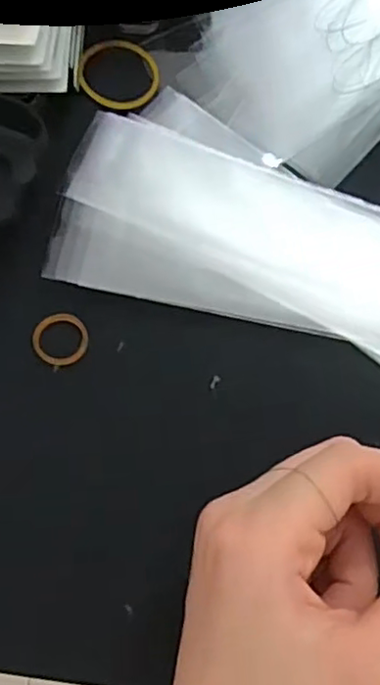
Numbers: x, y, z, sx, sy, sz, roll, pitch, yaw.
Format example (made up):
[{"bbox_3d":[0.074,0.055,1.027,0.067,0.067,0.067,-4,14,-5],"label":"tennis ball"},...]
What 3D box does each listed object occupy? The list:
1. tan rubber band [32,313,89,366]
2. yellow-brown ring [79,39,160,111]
[{"bbox_3d":[-0.048,-0.001,0.234,0.020,0.004,0.020,0,74,1],"label":"tan rubber band"},{"bbox_3d":[-0.029,-0.111,0.262,0.032,0.004,0.033,0,74,1],"label":"yellow-brown ring"}]

